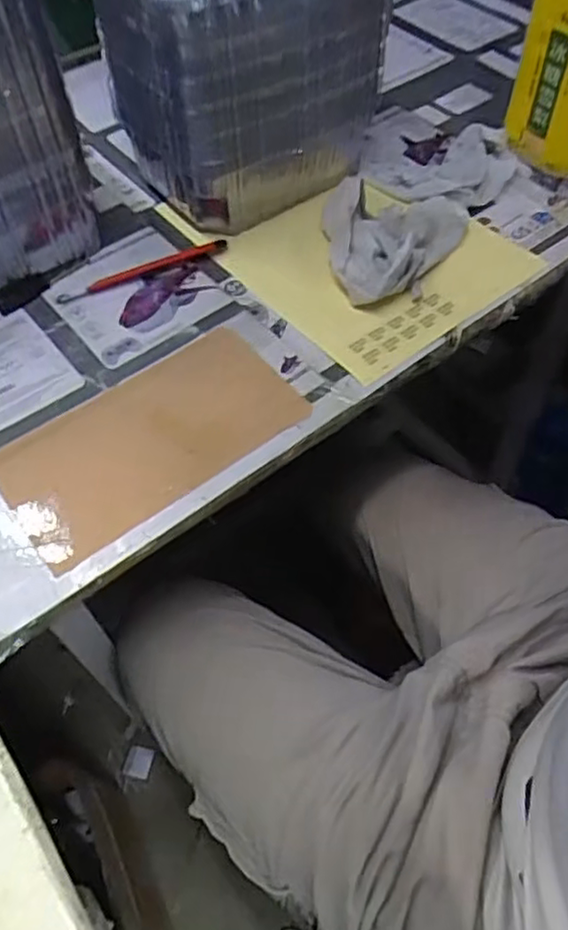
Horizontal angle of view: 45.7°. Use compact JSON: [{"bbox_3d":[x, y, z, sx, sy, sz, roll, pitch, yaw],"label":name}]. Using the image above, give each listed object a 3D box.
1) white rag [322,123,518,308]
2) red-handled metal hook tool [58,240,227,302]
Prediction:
[{"bbox_3d":[0.112,-0.237,0.600,0.116,0.030,0.260,29,61,18],"label":"white rag"},{"bbox_3d":[-0.118,-0.163,0.567,0.147,0.011,0.013,-20,58,-12],"label":"red-handled metal hook tool"}]

